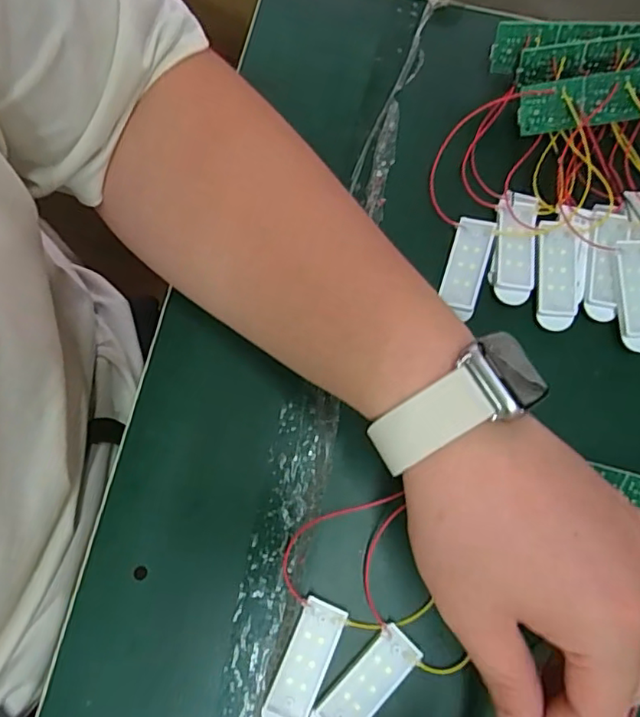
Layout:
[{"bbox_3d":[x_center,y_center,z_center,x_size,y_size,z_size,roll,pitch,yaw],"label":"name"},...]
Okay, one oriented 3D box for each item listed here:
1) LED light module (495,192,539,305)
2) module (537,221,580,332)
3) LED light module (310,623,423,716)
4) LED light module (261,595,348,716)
[{"bbox_3d":[0.106,-0.062,0.307,0.021,0.004,0.063,9,74,3],"label":"LED light module"},{"bbox_3d":[0.127,-0.045,0.301,0.022,0.005,0.057,9,74,3],"label":"module"},{"bbox_3d":[0.020,0.147,0.252,0.021,0.004,0.056,44,79,11],"label":"LED light module"},{"bbox_3d":[-0.007,0.139,0.255,0.020,0.005,0.058,23,75,7],"label":"LED light module"}]

